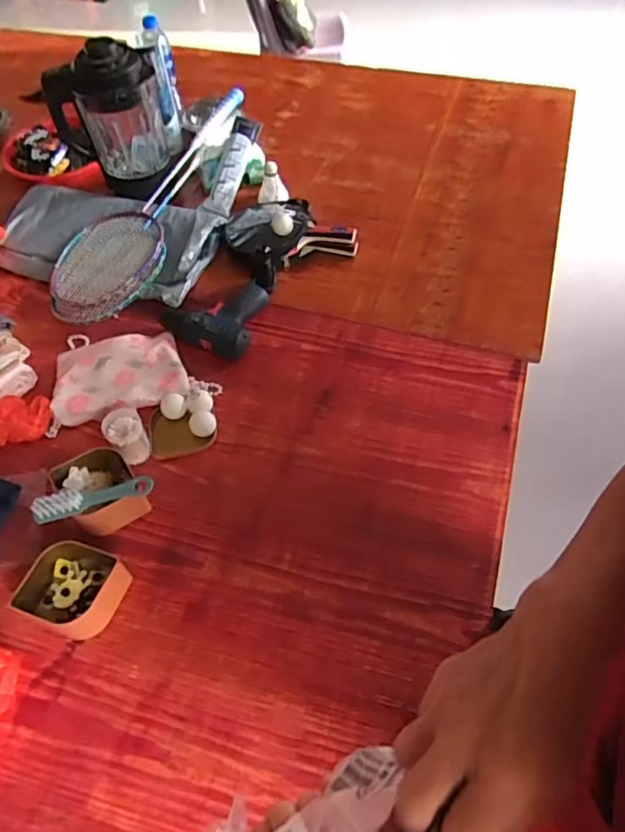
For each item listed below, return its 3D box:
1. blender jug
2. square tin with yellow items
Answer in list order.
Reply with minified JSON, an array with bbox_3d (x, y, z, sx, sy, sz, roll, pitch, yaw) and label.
[{"bbox_3d":[-0.393,-0.592,1.124,0.214,0.267,0.188,-16,56,-7],"label":"blender jug"},{"bbox_3d":[-0.297,0.212,0.709,0.112,0.051,0.104,18,59,15],"label":"square tin with yellow items"}]

